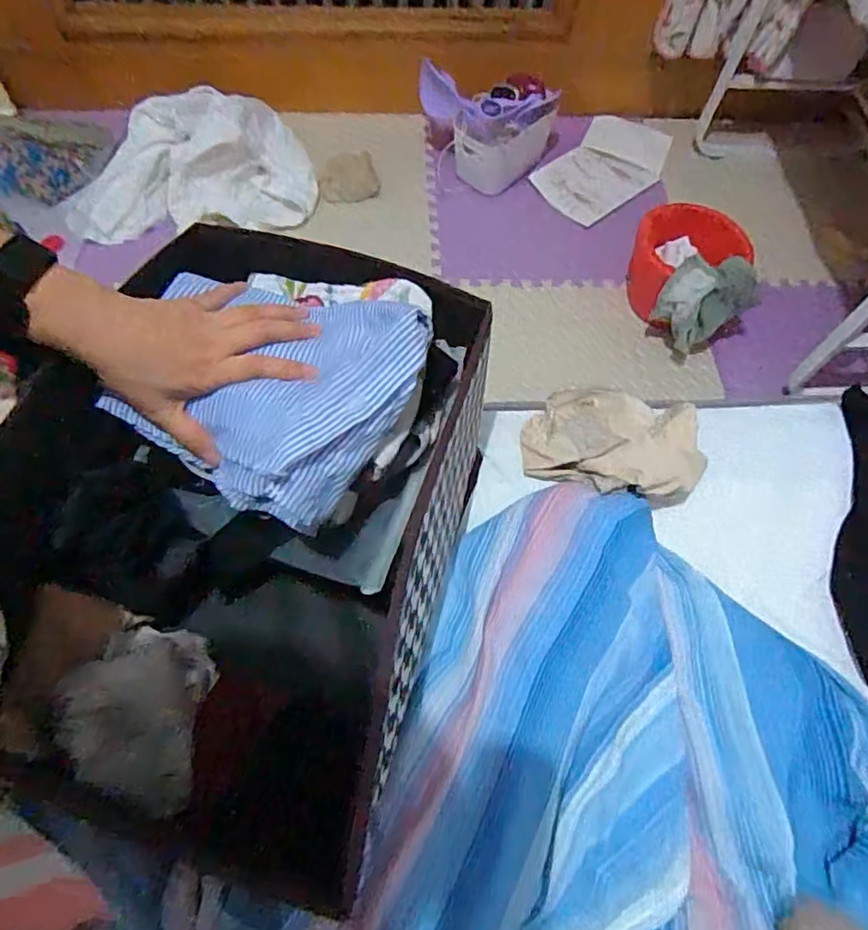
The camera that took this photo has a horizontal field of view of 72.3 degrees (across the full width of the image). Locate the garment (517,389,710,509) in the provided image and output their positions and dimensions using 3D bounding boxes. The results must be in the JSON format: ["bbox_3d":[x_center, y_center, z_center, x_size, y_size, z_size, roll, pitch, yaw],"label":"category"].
[{"bbox_3d":[0.174,-0.028,0.596,0.164,0.057,0.127,9,65,2],"label":"garment"}]

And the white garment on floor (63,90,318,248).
[{"bbox_3d":[-0.547,-0.675,1.361,0.519,0.207,0.165,-9,66,-7],"label":"white garment on floor"}]

